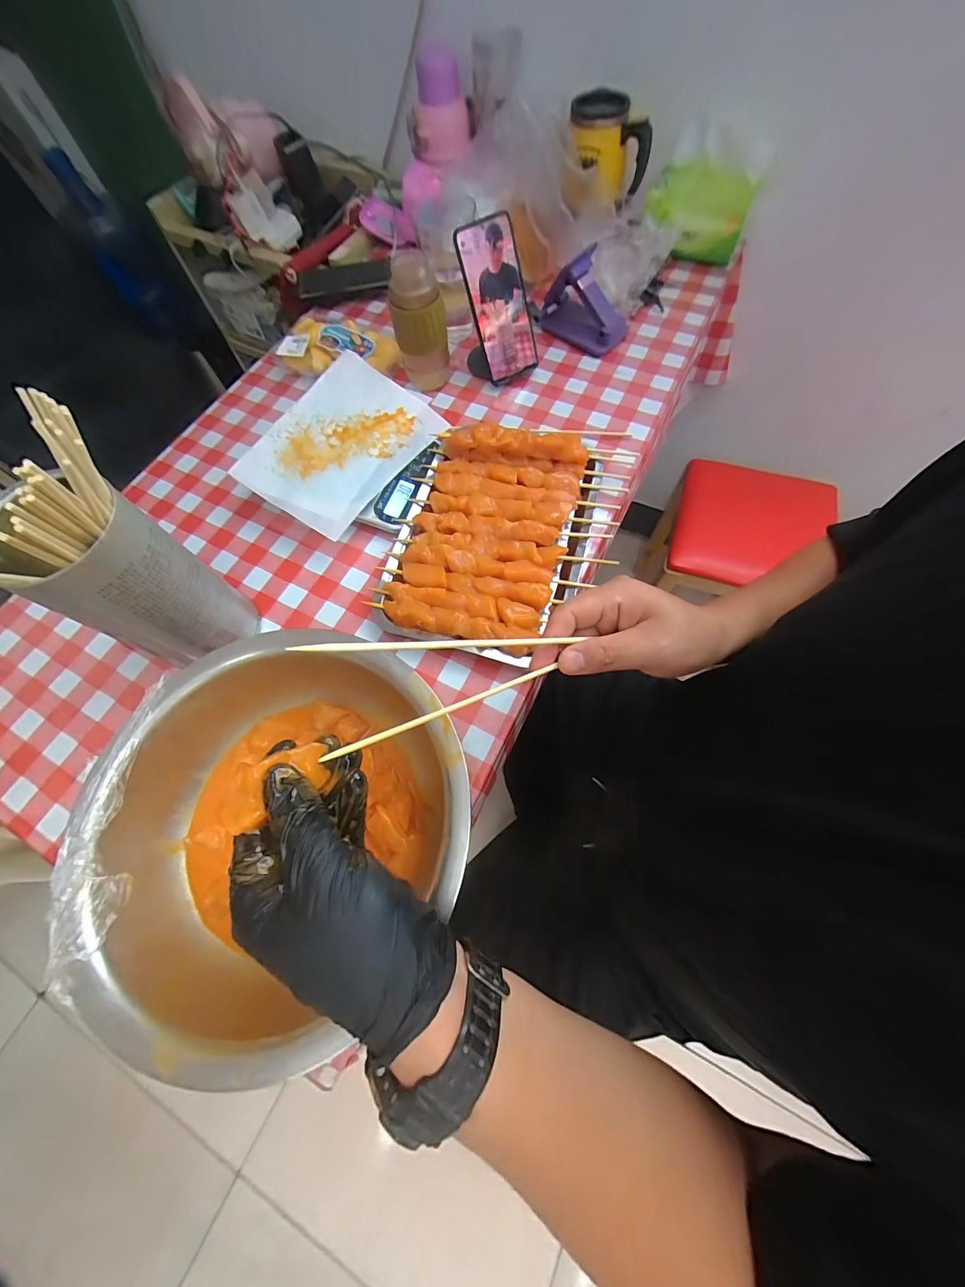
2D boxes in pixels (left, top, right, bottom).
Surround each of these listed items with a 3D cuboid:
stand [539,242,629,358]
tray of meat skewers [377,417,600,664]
[{"bbox_3d":[0.141,-0.468,0.548,0.062,0.094,0.125,-43,71,-14],"label":"stand"},{"bbox_3d":[0.012,-0.134,0.458,0.208,0.045,0.297,14,68,9],"label":"tray of meat skewers"}]

